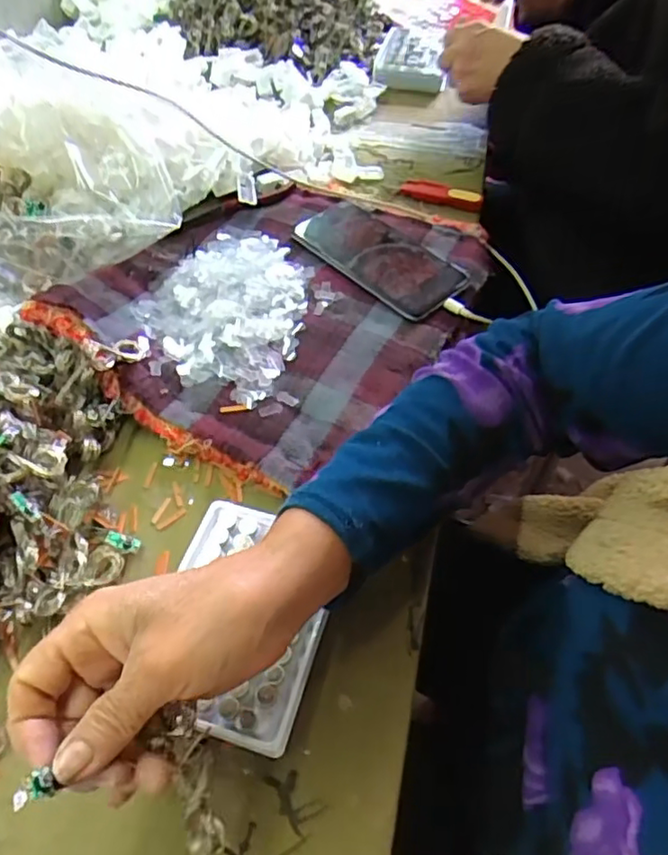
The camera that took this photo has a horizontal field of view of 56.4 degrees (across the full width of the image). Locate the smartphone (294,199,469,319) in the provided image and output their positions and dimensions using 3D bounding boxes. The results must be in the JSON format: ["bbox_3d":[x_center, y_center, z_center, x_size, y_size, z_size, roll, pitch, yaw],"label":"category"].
[{"bbox_3d":[0.040,-0.157,0.563,0.077,0.008,0.162,-38,60,-25],"label":"smartphone"}]

